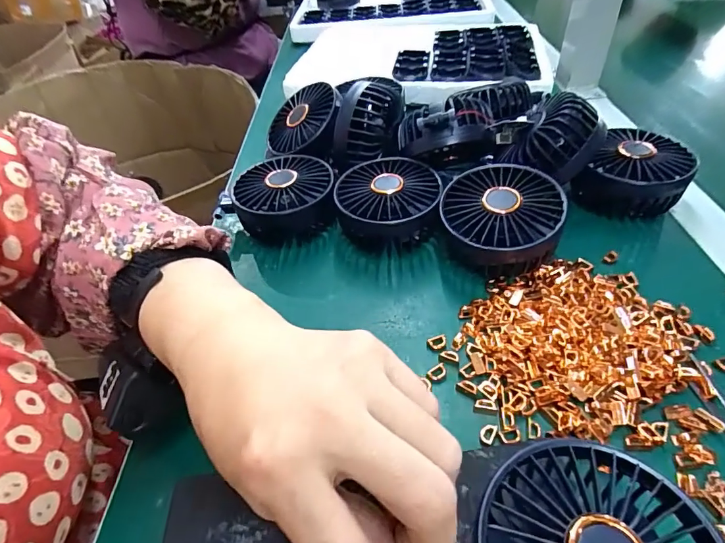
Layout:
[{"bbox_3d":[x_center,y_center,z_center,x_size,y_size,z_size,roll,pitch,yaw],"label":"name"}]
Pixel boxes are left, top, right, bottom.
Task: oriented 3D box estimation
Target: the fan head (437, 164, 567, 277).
[{"bbox_3d":[0.100,-0.039,0.322,0.081,0.047,0.083,9,44,14],"label":"fan head"}]

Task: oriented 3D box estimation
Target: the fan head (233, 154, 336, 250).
[{"bbox_3d":[-0.069,-0.064,0.380,0.083,0.045,0.082,-15,44,-11],"label":"fan head"}]

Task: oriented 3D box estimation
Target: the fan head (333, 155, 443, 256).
[{"bbox_3d":[0.021,-0.055,0.358,0.081,0.044,0.088,7,44,12],"label":"fan head"}]

